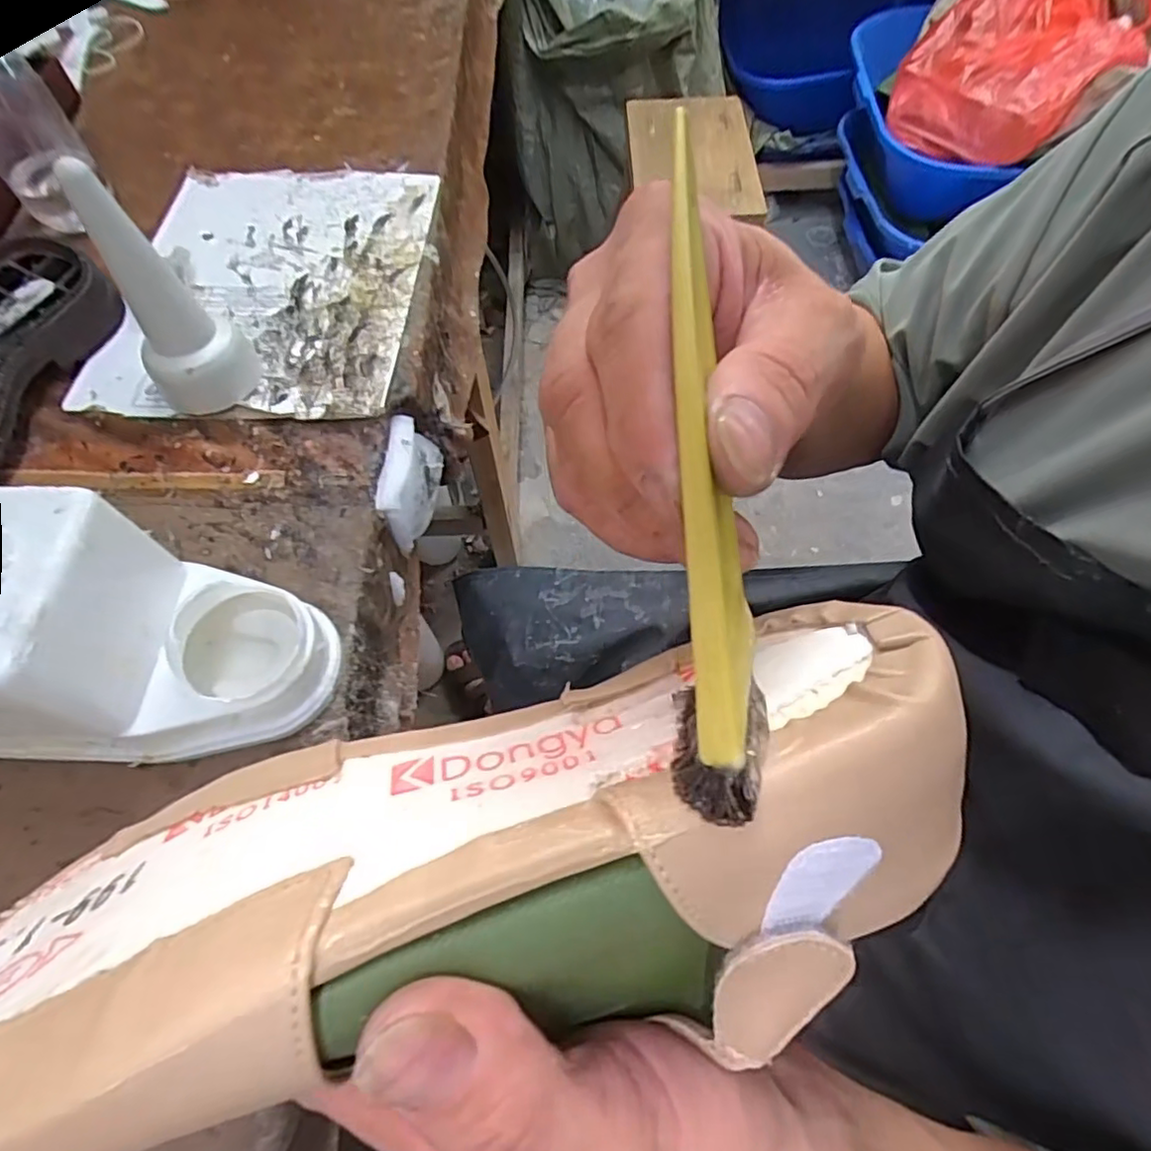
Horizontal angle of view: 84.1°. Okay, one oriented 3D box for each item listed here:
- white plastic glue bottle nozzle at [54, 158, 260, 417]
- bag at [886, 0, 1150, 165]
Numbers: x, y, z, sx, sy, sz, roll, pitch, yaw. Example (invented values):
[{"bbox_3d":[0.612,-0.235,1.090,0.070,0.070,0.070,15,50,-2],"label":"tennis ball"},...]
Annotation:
[{"bbox_3d":[-0.268,-0.177,0.411,0.068,0.145,0.063,-32,66,-15],"label":"white plastic glue bottle nozzle"},{"bbox_3d":[0.728,-0.866,1.041,0.314,0.222,0.338,27,66,14],"label":"bag"}]

